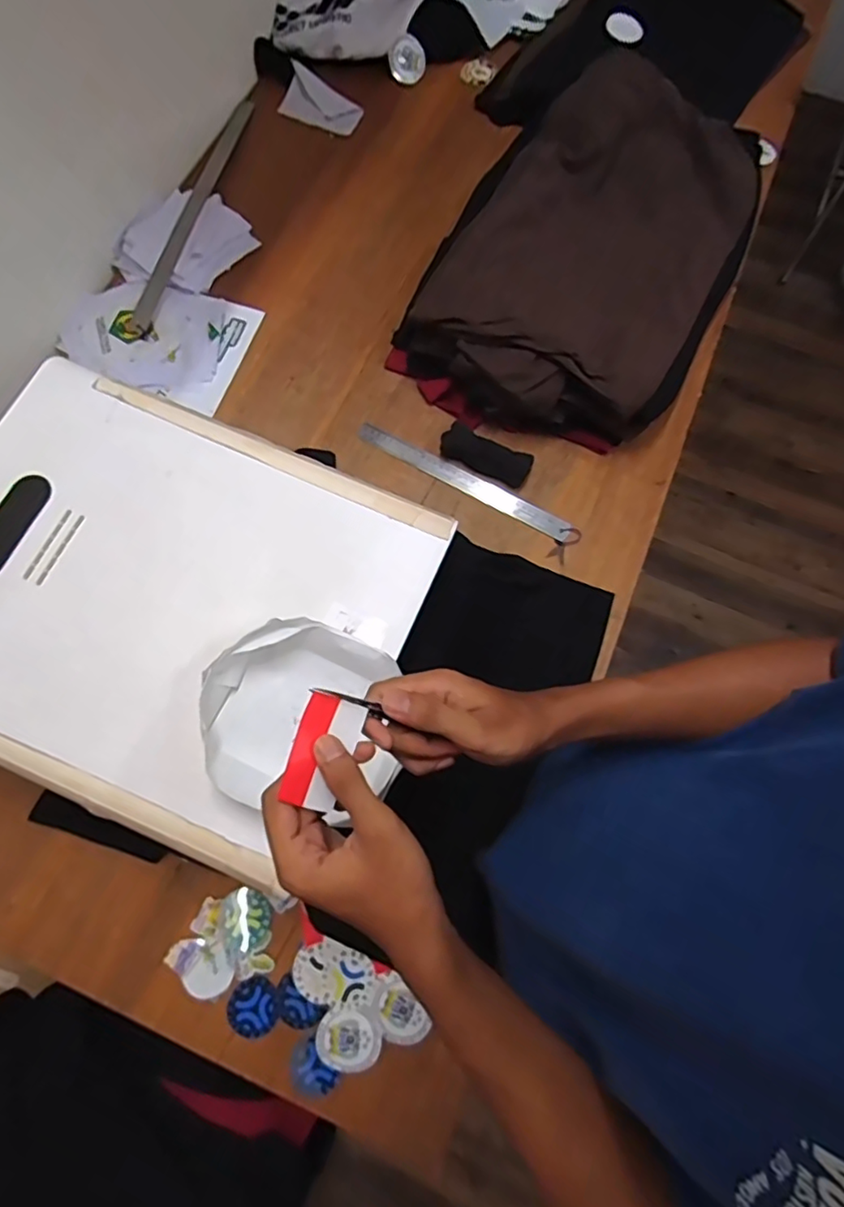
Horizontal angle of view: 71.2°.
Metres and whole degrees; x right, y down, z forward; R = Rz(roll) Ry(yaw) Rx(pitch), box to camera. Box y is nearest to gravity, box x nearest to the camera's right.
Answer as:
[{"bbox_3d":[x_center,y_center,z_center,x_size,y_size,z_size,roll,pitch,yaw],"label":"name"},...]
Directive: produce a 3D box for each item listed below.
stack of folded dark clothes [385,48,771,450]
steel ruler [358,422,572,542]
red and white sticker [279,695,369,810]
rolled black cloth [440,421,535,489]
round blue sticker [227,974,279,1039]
[{"bbox_3d":[0.222,-0.476,0.820,0.387,0.160,0.487,26,74,7],"label":"stack of folded dark clothes"},{"bbox_3d":[0.057,-0.170,0.811,0.316,0.008,0.030,28,81,7],"label":"steel ruler"},{"bbox_3d":[-0.061,0.091,0.364,0.038,0.004,0.066,25,75,-14],"label":"red and white sticker"},{"bbox_3d":[0.088,-0.203,0.806,0.124,0.025,0.044,28,74,7],"label":"rolled black cloth"},{"bbox_3d":[-0.178,0.429,0.629,0.052,0.004,0.054,0,72,-1],"label":"round blue sticker"}]

